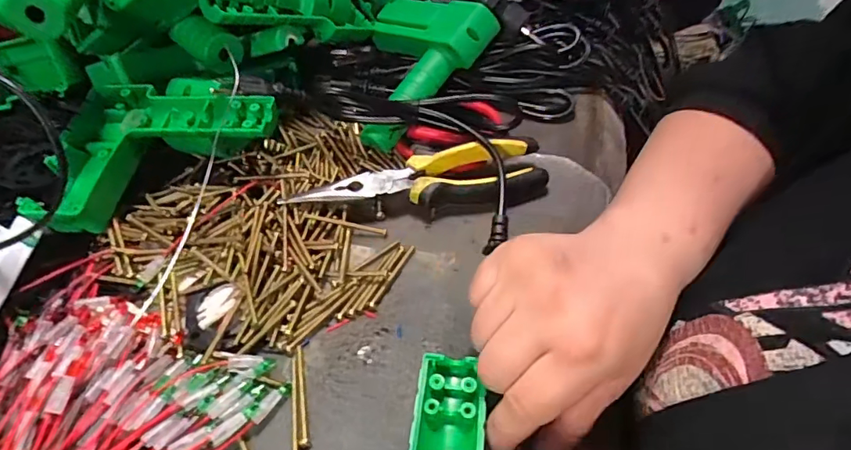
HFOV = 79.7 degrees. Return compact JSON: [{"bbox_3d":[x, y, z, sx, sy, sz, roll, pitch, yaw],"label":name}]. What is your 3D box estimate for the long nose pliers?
[{"bbox_3d":[-0.002,-0.036,0.380,0.184,0.029,0.048,-5,48,-4],"label":"long nose pliers"}]

